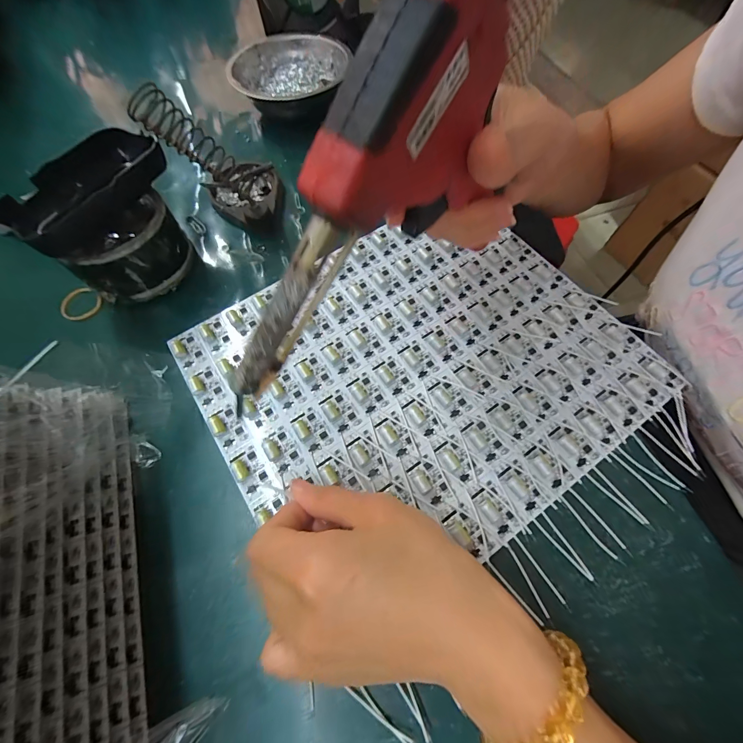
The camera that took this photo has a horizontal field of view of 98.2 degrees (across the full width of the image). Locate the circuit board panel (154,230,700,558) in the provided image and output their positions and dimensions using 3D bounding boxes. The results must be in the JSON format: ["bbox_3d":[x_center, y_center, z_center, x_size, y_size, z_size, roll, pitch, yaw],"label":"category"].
[{"bbox_3d":[0.032,-0.008,0.230,0.280,0.010,0.236,-31,69,-12],"label":"circuit board panel"}]

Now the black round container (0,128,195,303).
[{"bbox_3d":[-0.192,-0.112,0.245,0.087,0.074,0.106,-10,67,-3],"label":"black round container"}]

